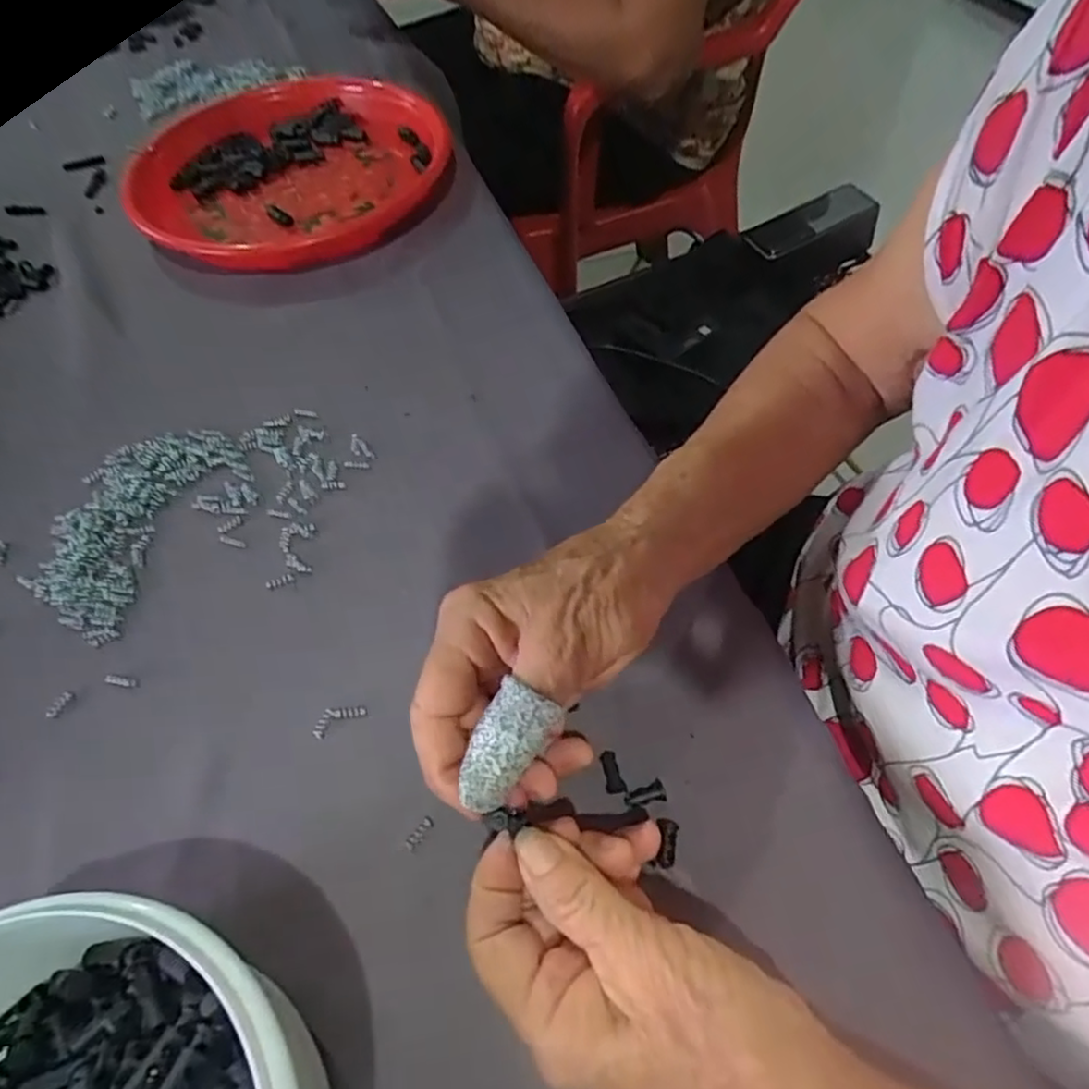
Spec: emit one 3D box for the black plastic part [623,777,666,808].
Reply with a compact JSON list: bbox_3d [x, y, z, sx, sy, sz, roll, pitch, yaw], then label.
[{"bbox_3d":[0.042,0.105,0.289,0.017,0.005,0.009,-17,56,-8],"label":"black plastic part"}]

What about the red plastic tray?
[{"bbox_3d":[-0.198,-0.294,0.552,0.239,0.041,0.218,-35,64,-17],"label":"red plastic tray"}]

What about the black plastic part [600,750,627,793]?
[{"bbox_3d":[0.029,0.097,0.295,0.008,0.004,0.018,-11,56,-4],"label":"black plastic part"}]

